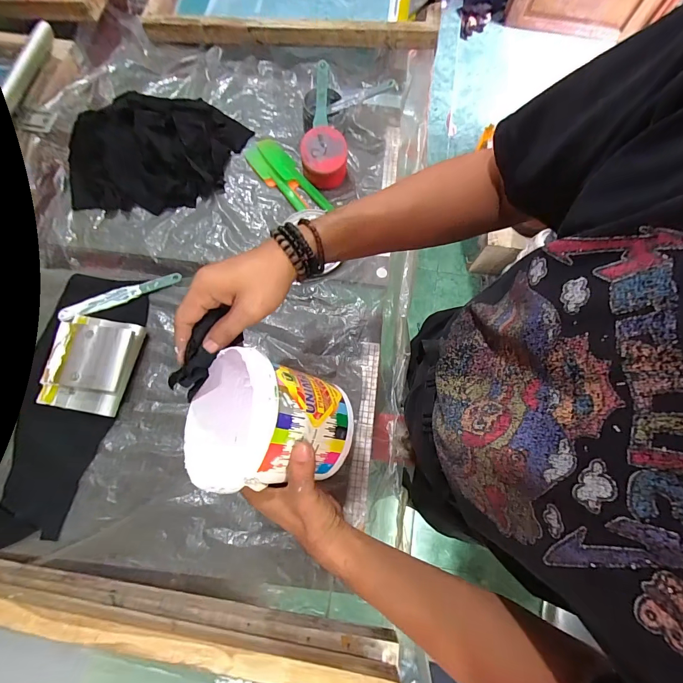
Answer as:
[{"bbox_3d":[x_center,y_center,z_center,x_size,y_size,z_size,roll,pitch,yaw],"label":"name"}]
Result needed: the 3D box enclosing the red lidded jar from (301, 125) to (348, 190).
[{"bbox_3d":[-0.036,-0.365,0.693,0.092,0.076,0.083,-5,72,-4],"label":"red lidded jar"}]

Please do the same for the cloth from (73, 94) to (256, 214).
[{"bbox_3d":[-0.366,-0.406,0.700,0.315,0.071,0.305,5,72,0],"label":"cloth"}]

